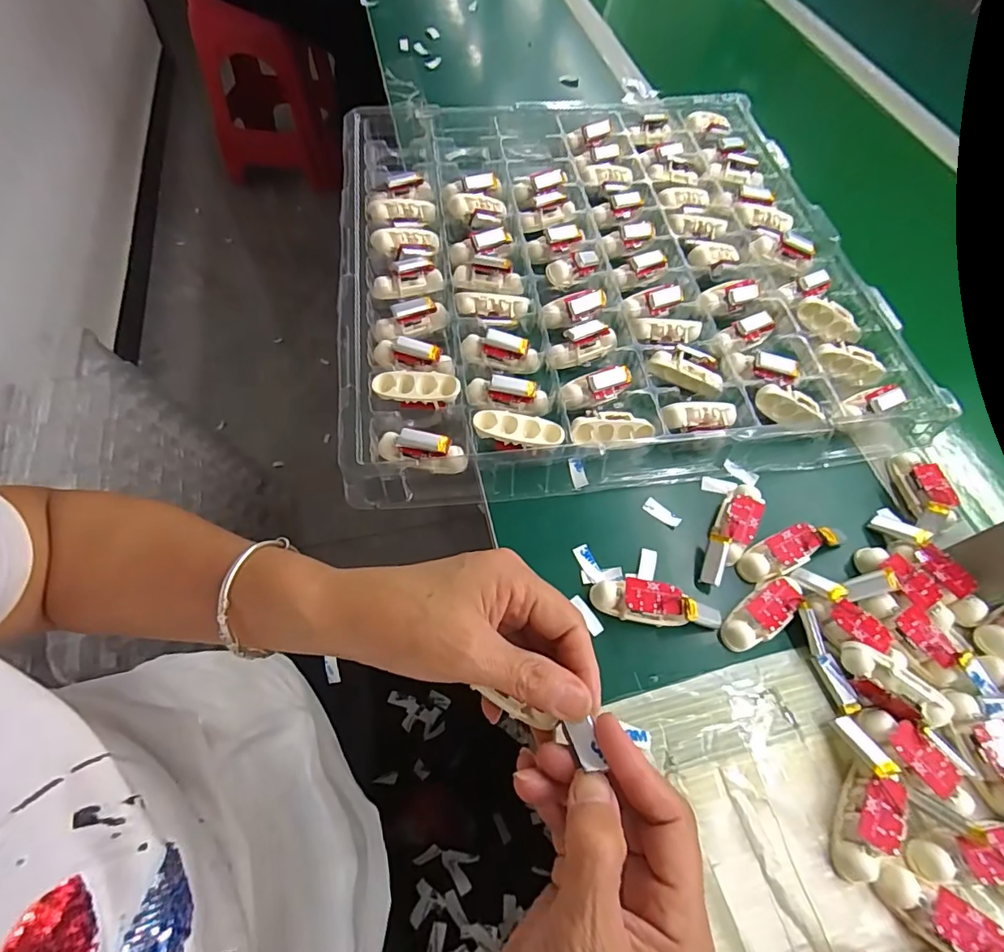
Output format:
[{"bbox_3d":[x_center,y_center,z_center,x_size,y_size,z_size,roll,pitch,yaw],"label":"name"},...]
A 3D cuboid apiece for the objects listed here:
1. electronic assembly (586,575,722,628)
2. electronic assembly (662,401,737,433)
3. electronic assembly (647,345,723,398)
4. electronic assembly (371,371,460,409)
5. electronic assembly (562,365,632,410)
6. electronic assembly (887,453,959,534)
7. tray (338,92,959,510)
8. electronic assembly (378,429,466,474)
[{"bbox_3d":[0.098,0.081,0.325,0.080,0.017,0.025,11,61,2],"label":"electronic assembly"},{"bbox_3d":[0.151,-0.045,0.382,0.061,0.015,0.019,-3,62,-15],"label":"electronic assembly"},{"bbox_3d":[0.147,-0.086,0.407,0.060,0.017,0.026,19,64,-4],"label":"electronic assembly"},{"bbox_3d":[-0.064,-0.065,0.387,0.063,0.020,0.024,10,61,2],"label":"electronic assembly"},{"bbox_3d":[0.073,-0.070,0.394,0.059,0.018,0.022,-18,64,-13],"label":"electronic assembly"},{"bbox_3d":[0.307,0.010,0.370,0.024,0.020,0.061,-1,61,-4],"label":"electronic assembly"},{"bbox_3d":[0.087,-0.214,0.476,0.464,0.036,0.480,-5,62,-7],"label":"tray"},{"bbox_3d":[-0.060,-0.019,0.364,0.065,0.024,0.020,13,61,3],"label":"electronic assembly"}]

